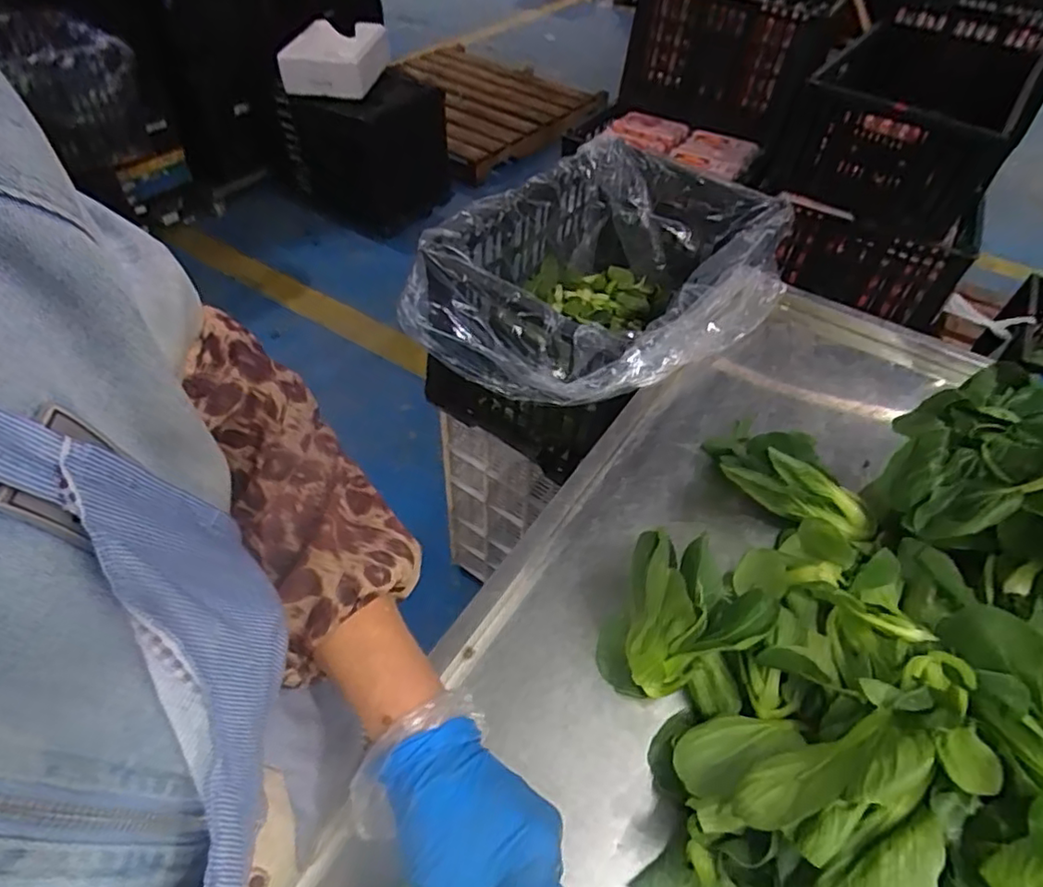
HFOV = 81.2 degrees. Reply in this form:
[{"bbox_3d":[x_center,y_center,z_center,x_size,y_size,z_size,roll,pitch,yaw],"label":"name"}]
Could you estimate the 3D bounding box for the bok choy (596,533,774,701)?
[{"bbox_3d":[0.122,0.132,0.460,0.103,0.090,0.105,19,51,14],"label":"bok choy"}]

